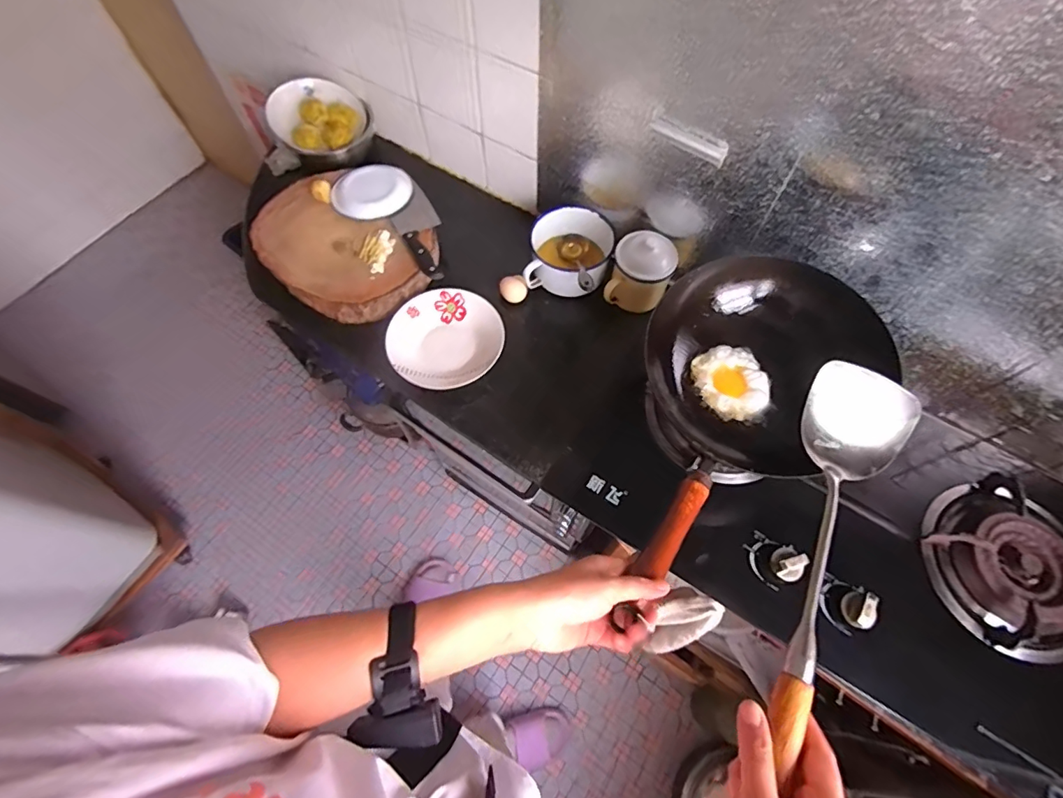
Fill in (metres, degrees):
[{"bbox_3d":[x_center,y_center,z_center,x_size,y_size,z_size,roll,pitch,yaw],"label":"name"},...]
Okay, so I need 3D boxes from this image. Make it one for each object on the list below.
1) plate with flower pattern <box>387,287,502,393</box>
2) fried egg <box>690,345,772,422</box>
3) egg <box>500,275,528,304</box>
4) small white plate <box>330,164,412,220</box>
[{"bbox_3d":[-0.145,-0.100,0.833,0.185,0.035,0.187,0,65,-1],"label":"plate with flower pattern"},{"bbox_3d":[0.270,-0.019,0.665,0.090,0.022,0.108,-13,66,-7],"label":"fried egg"},{"bbox_3d":[-0.032,-0.197,0.886,0.048,0.037,0.037,-4,65,-3],"label":"egg"},{"bbox_3d":[-0.297,-0.384,0.911,0.142,0.018,0.119,-10,65,-5],"label":"small white plate"}]

